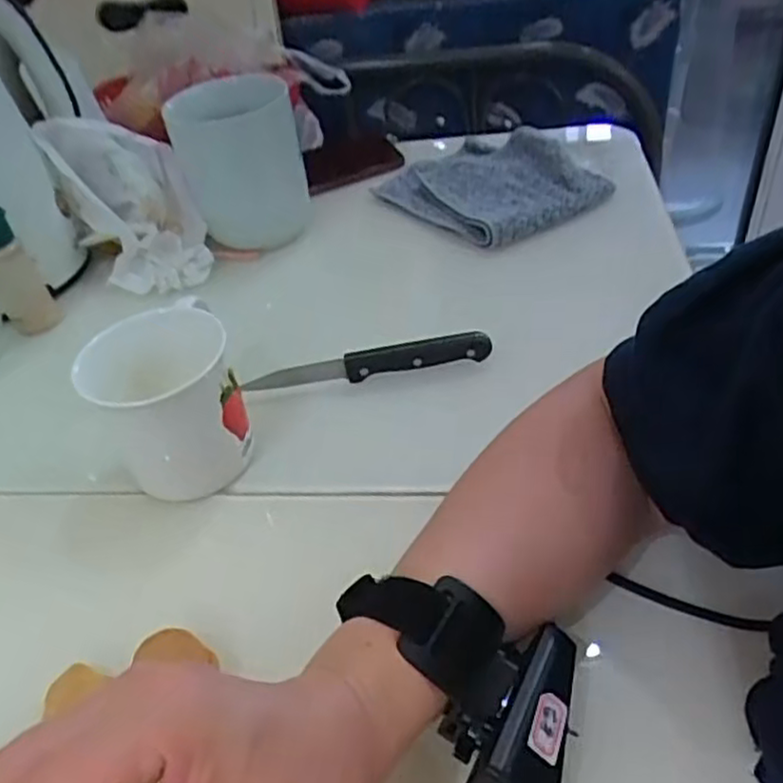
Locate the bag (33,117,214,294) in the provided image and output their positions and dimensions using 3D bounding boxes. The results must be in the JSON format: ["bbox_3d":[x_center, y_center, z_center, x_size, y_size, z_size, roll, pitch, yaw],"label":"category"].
[{"bbox_3d":[-0.228,-0.168,0.610,0.097,0.109,0.151,-24,45,-17],"label":"bag"}]

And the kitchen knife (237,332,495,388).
[{"bbox_3d":[-0.016,-0.018,0.466,0.163,0.029,0.011,-8,41,0],"label":"kitchen knife"}]

